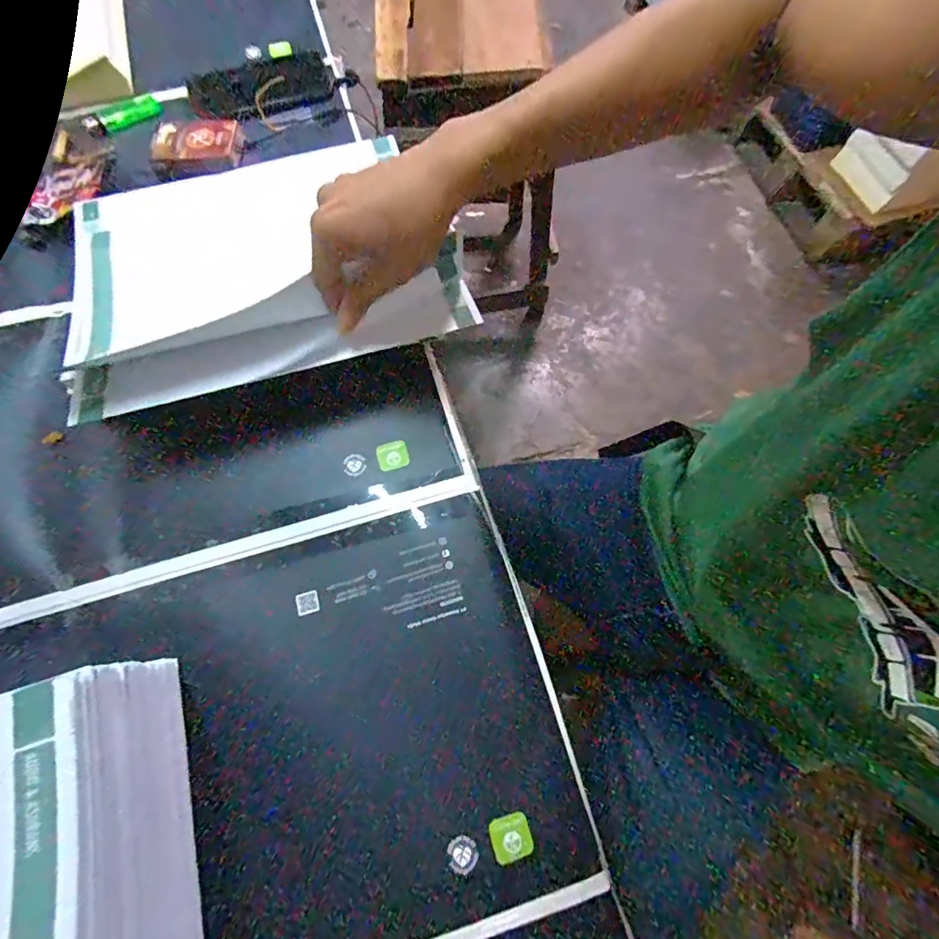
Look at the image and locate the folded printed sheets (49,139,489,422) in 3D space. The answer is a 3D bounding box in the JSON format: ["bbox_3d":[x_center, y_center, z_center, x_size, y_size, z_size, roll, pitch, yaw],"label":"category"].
[{"bbox_3d":[-0.182,-0.181,0.421,0.298,0.090,0.264,-19,72,-4],"label":"folded printed sheets"}]

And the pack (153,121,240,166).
[{"bbox_3d":[-0.293,-0.349,0.502,0.086,0.024,0.056,-3,70,-1],"label":"pack"}]

